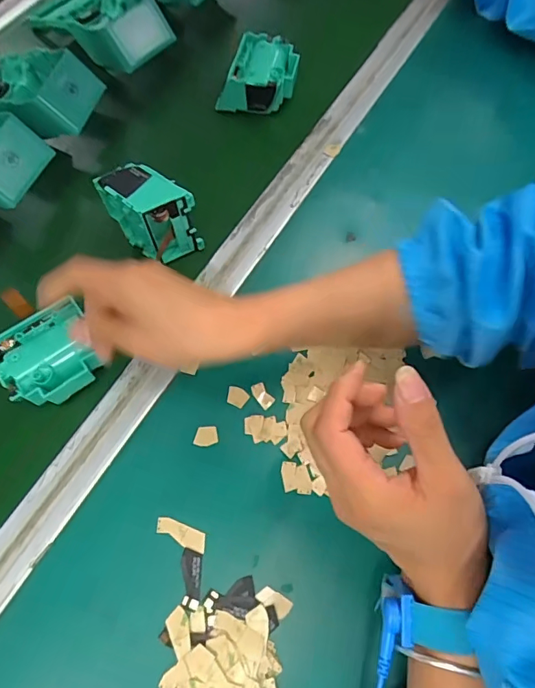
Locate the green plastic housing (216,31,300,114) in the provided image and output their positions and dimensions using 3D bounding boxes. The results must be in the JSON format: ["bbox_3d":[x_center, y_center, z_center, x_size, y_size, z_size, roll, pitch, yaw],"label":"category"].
[{"bbox_3d":[-0.008,-0.276,0.481,0.073,0.050,0.068,13,68,7],"label":"green plastic housing"}]

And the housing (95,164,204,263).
[{"bbox_3d":[-0.099,-0.109,0.392,0.073,0.076,0.039,36,72,15],"label":"housing"}]

